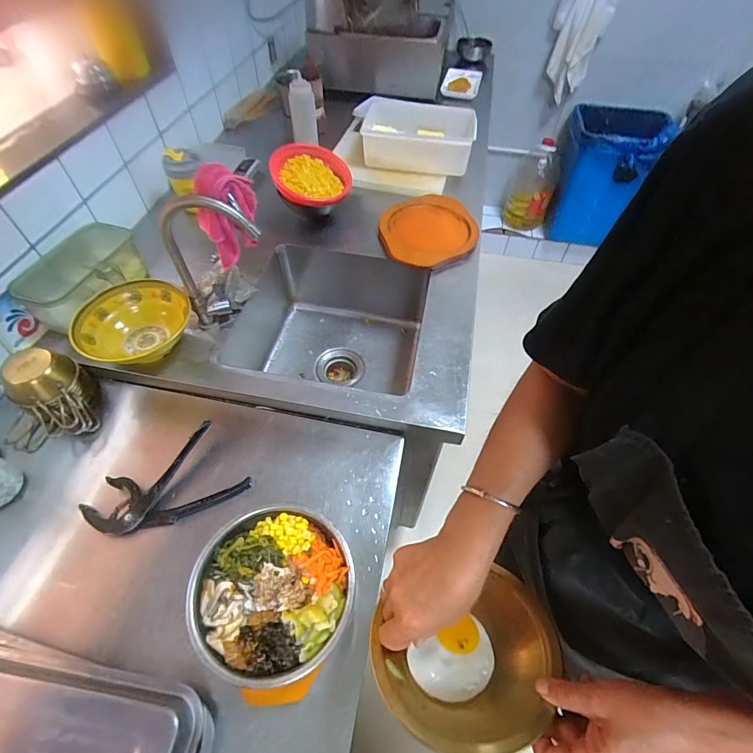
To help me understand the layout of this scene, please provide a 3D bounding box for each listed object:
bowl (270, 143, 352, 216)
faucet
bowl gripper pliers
[{"bbox_3d":[-0.148,-0.461,0.930,0.173,0.060,0.184,-11,55,-9],"label":"bowl"},{"bbox_3d":[-0.254,-0.175,0.667,0.156,0.247,0.042,7,54,4],"label":"faucet"},{"bbox_3d":[-0.315,0.164,0.600,0.217,0.032,0.122,-26,58,-19],"label":"bowl gripper pliers"}]

